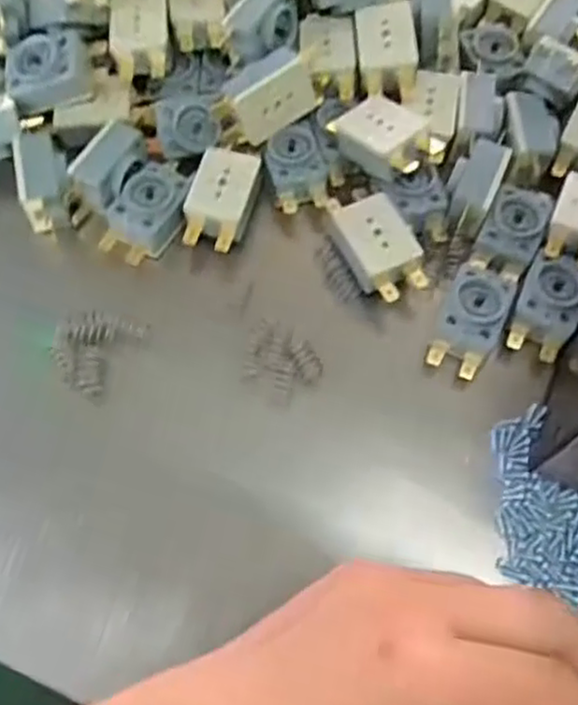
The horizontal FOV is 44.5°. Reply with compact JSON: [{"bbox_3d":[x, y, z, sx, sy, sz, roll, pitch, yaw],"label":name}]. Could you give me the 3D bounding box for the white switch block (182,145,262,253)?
[{"bbox_3d":[-0.031,-0.070,0.324,0.027,0.014,0.049,15,68,7],"label":"white switch block"}]

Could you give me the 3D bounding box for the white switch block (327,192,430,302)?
[{"bbox_3d":[0.040,-0.049,0.316,0.031,0.014,0.053,-20,68,-8],"label":"white switch block"}]

